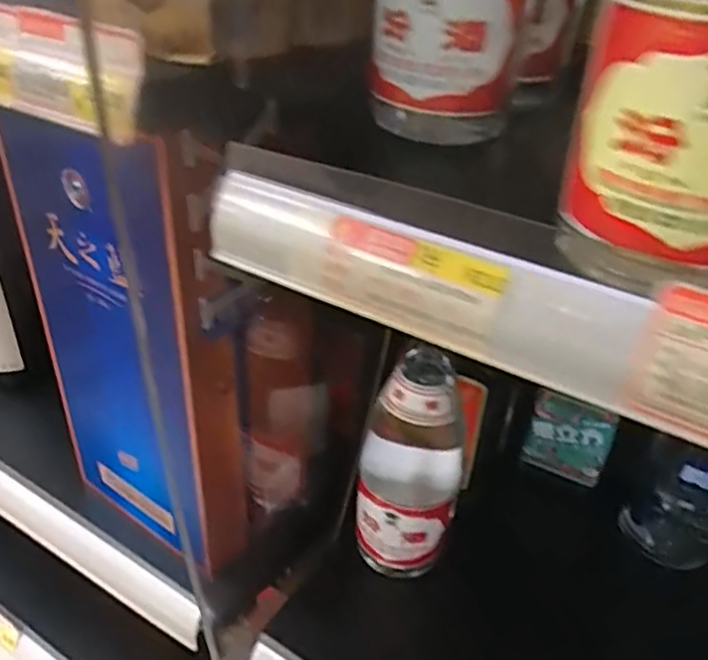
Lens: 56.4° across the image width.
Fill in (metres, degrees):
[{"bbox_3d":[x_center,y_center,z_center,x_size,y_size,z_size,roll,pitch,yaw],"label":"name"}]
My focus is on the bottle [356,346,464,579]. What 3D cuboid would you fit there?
[{"bbox_3d":[0.039,0.096,0.453,0.067,0.164,0.053,7,35,6],"label":"bottle"}]

